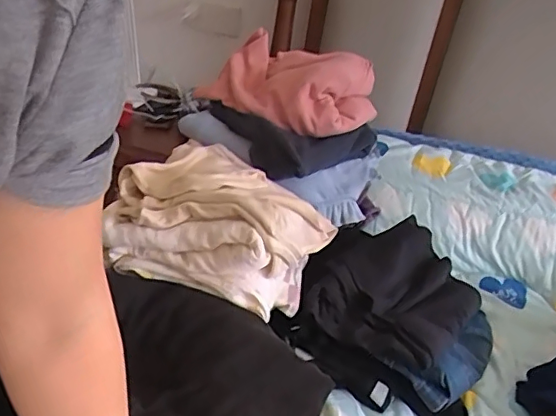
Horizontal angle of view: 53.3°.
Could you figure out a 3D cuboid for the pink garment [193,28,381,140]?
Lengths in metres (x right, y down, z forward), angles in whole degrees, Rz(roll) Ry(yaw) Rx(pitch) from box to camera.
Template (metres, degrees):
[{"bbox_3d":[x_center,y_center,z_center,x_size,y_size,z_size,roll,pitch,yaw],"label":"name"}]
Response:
[{"bbox_3d":[0.024,-0.238,1.020,0.283,0.107,0.206,28,36,28],"label":"pink garment"}]

